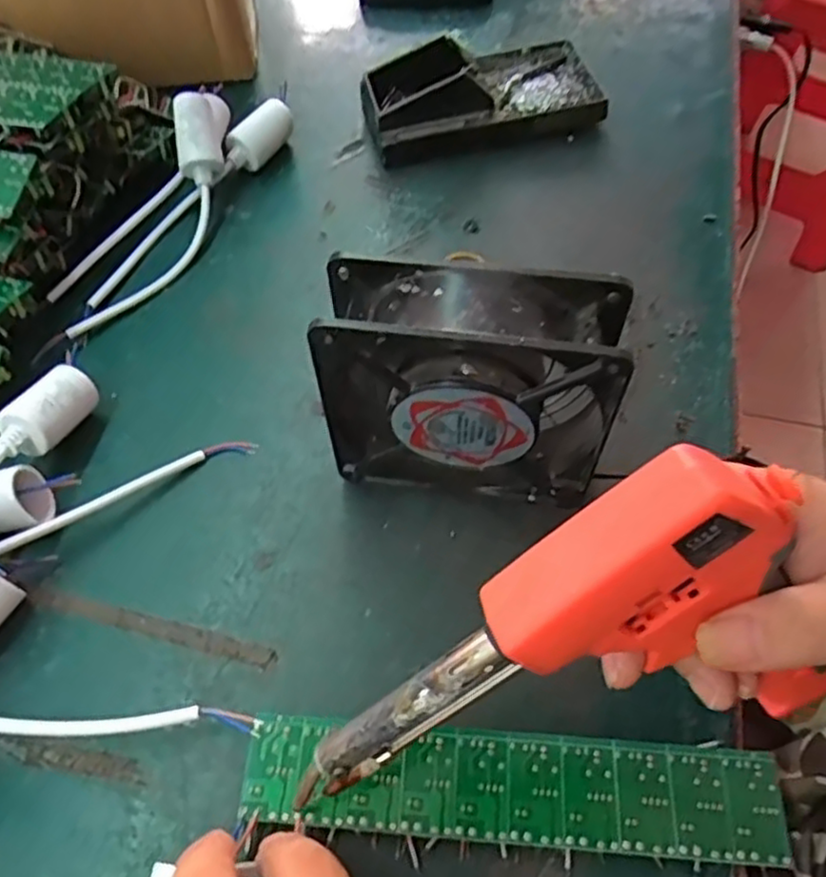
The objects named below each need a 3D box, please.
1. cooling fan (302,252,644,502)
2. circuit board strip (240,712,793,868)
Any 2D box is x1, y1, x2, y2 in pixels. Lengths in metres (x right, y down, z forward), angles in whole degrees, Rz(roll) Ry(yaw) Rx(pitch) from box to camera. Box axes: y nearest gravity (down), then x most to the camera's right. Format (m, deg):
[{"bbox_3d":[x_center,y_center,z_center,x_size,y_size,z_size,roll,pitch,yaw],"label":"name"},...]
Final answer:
[{"bbox_3d":[0.022,-0.020,0.313,0.120,0.118,0.039,5,59,6],"label":"cooling fan"},{"bbox_3d":[0.037,0.134,0.273,0.200,0.004,0.038,3,59,3],"label":"circuit board strip"}]

